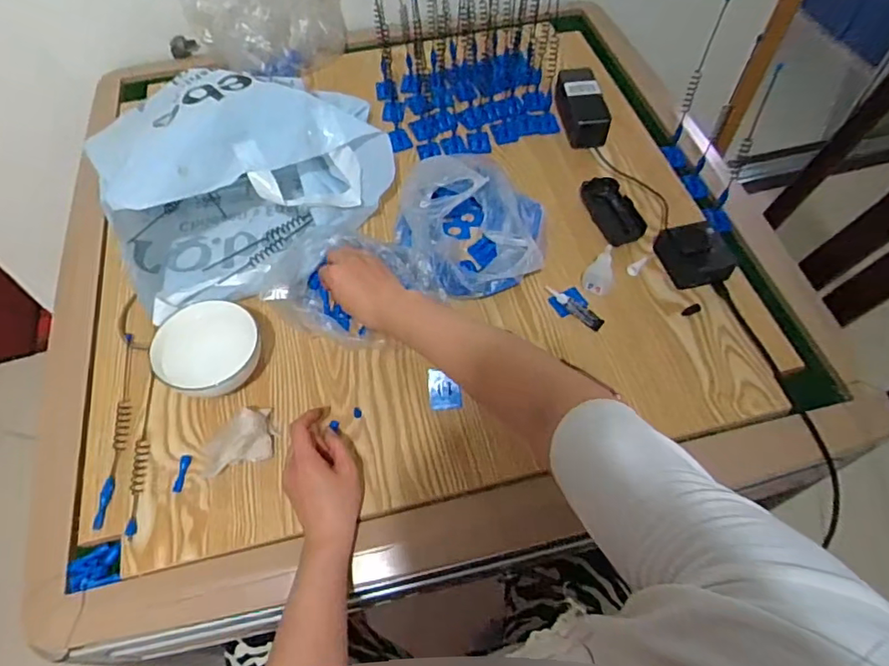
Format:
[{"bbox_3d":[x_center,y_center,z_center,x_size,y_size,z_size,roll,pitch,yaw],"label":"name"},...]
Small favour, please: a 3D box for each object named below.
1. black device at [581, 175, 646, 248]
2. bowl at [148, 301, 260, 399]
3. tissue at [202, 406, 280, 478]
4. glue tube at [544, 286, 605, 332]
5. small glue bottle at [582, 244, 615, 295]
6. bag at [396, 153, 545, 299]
[{"bbox_3d":[0.228,-0.170,0.763,0.049,0.027,0.108,-12,58,-7],"label":"black device"},{"bbox_3d":[-0.255,0.022,0.615,0.105,0.067,0.095,-34,63,-19],"label":"bowl"},{"bbox_3d":[-0.218,0.109,0.584,0.081,0.041,0.054,-22,60,-13],"label":"tissue"},{"bbox_3d":[0.155,-0.033,0.686,0.084,0.016,0.019,37,65,21],"label":"glue tube"},{"bbox_3d":[0.188,-0.075,0.676,0.035,0.075,0.022,38,65,22],"label":"small glue bottle"},{"bbox_3d":[0.040,-0.139,0.718,0.178,0.069,0.201,-30,62,-17],"label":"bag"}]

